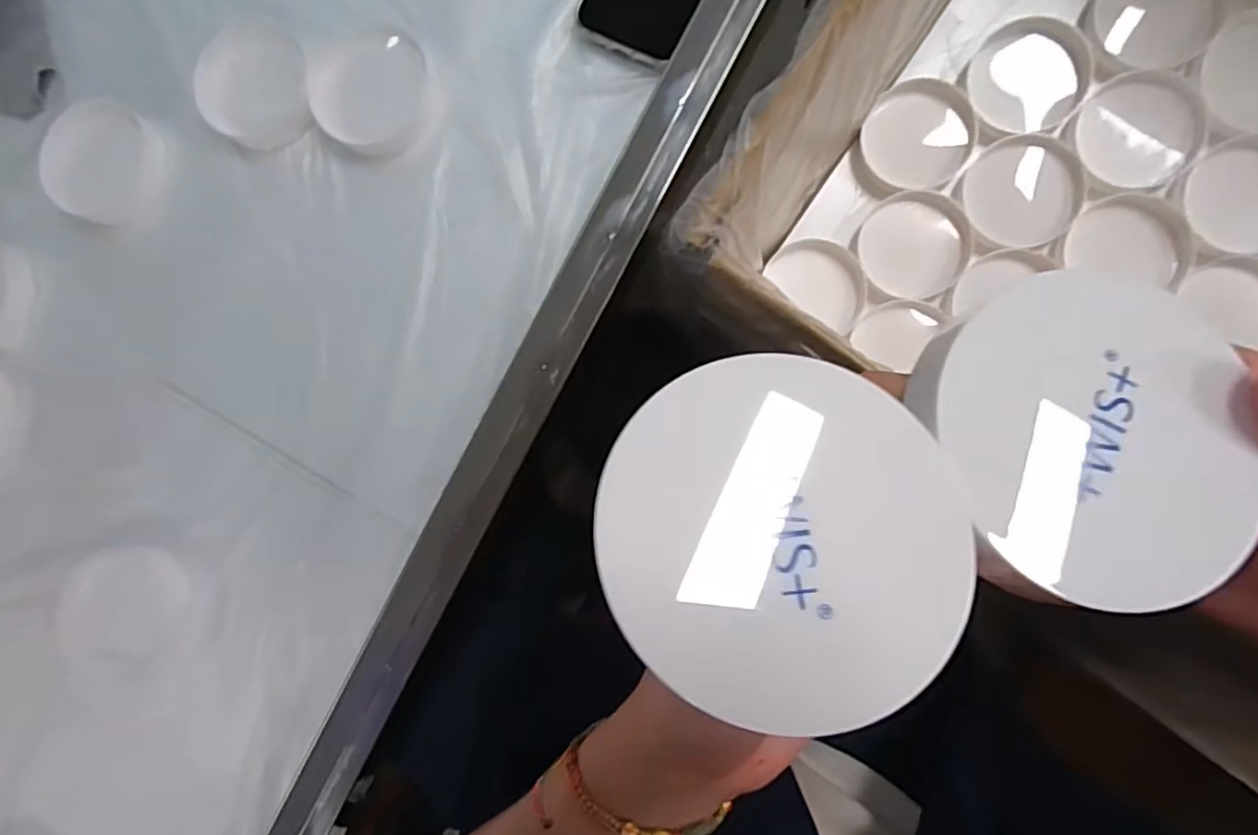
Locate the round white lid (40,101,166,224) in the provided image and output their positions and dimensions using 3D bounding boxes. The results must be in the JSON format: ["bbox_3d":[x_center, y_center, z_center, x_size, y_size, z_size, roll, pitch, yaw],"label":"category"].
[{"bbox_3d":[-0.345,-0.167,0.417,0.084,0.008,0.075,23,90,9],"label":"round white lid"}]

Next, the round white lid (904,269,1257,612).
[{"bbox_3d":[0.104,0.005,0.148,0.072,0.019,0.072,-19,82,-7],"label":"round white lid"}]

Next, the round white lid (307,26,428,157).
[{"bbox_3d":[-0.160,-0.201,0.389,0.070,0.009,0.076,-1,86,8],"label":"round white lid"}]

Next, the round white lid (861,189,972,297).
[{"bbox_3d":[0.207,-0.124,0.459,0.073,0.007,0.073,-1,86,8],"label":"round white lid"}]

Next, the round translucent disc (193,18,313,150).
[{"bbox_3d":[-0.238,-0.211,0.401,0.088,0.012,0.071,41,92,8],"label":"round translucent disc"}]

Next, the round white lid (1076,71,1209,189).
[{"bbox_3d":[0.346,-0.195,0.429,0.068,0.019,0.075,-30,83,5],"label":"round white lid"}]

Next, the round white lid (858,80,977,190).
[{"bbox_3d":[0.209,-0.207,0.465,0.071,0.020,0.076,-1,86,8],"label":"round white lid"}]

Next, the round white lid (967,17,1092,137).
[{"bbox_3d":[0.281,-0.238,0.444,0.070,0.020,0.071,-1,86,8],"label":"round white lid"}]

